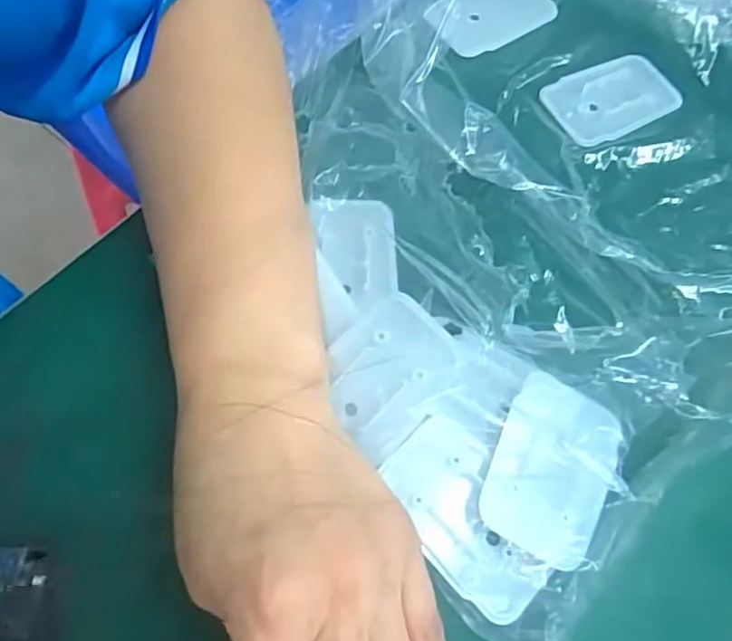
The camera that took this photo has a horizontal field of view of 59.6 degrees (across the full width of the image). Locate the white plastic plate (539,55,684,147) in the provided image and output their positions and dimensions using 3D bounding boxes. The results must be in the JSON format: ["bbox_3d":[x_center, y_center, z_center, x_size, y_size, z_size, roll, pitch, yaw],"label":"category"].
[{"bbox_3d":[0.129,-0.116,0.335,0.068,0.005,0.044,-19,68,-15],"label":"white plastic plate"}]

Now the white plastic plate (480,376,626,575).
[{"bbox_3d":[0.070,0.055,0.239,0.044,0.004,0.063,30,69,2],"label":"white plastic plate"}]

